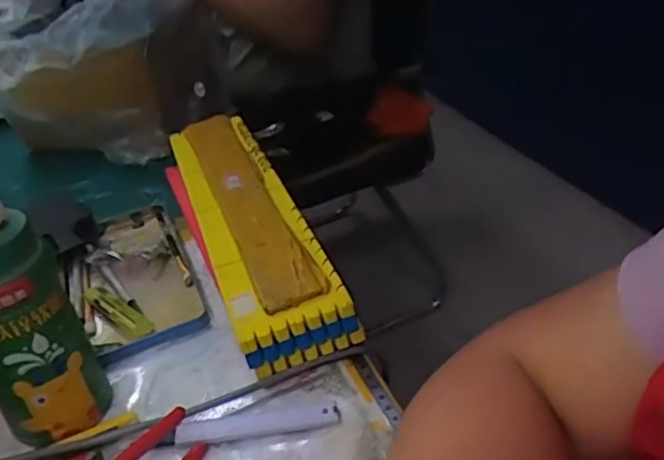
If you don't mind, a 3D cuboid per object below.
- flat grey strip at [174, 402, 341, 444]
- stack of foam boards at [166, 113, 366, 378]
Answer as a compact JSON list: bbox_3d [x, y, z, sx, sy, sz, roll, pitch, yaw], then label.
[{"bbox_3d":[-0.047,0.122,0.396,0.102,0.007,0.017,-8,35,-1],"label":"flat grey strip"},{"bbox_3d":[-0.076,-0.008,0.536,0.084,0.059,0.324,-18,36,-14],"label":"stack of foam boards"}]

